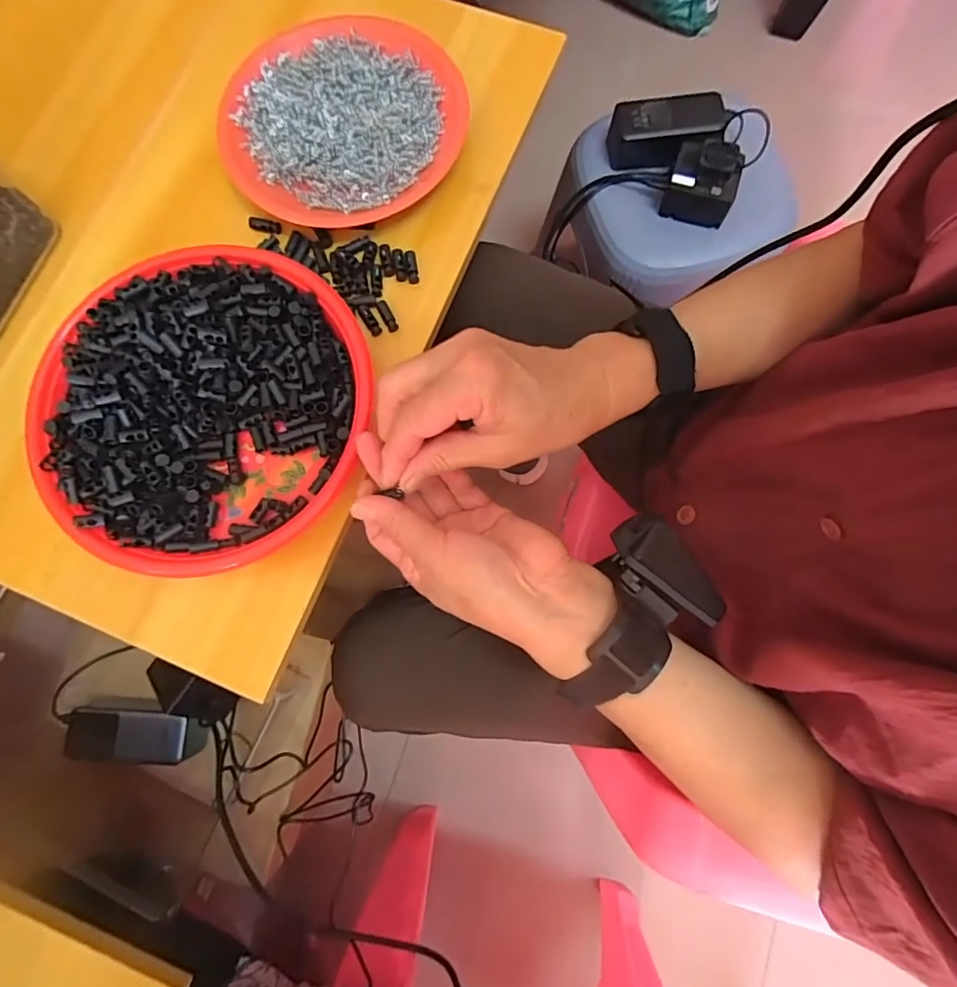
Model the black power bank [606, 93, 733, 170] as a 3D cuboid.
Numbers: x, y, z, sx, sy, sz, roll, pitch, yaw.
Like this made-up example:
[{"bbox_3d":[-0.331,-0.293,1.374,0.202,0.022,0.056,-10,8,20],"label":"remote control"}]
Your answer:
[{"bbox_3d":[0.231,-0.444,0.625,0.137,0.048,0.064,-6,80,0],"label":"black power bank"}]

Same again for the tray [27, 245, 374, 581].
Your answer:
[{"bbox_3d":[-0.194,-0.062,0.364,0.228,0.044,0.227,-14,80,-2],"label":"tray"}]

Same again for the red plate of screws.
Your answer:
[{"bbox_3d":[-0.111,-0.301,0.411,0.191,0.027,0.175,0,80,1],"label":"red plate of screws"}]

